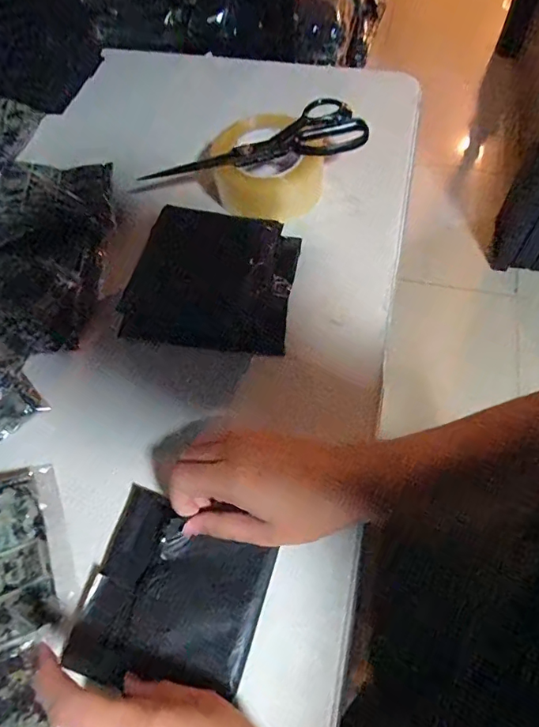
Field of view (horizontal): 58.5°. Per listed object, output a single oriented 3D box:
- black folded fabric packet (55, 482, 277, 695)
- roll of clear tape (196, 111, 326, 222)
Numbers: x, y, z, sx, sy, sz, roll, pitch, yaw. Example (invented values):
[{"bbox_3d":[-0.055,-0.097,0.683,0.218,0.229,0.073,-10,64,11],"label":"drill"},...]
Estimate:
[{"bbox_3d":[-0.071,0.170,0.356,0.131,0.023,0.124,15,61,10],"label":"black folded fabric packet"},{"bbox_3d":[-0.008,-0.216,0.539,0.123,0.053,0.135,-29,64,-13],"label":"roll of clear tape"}]

